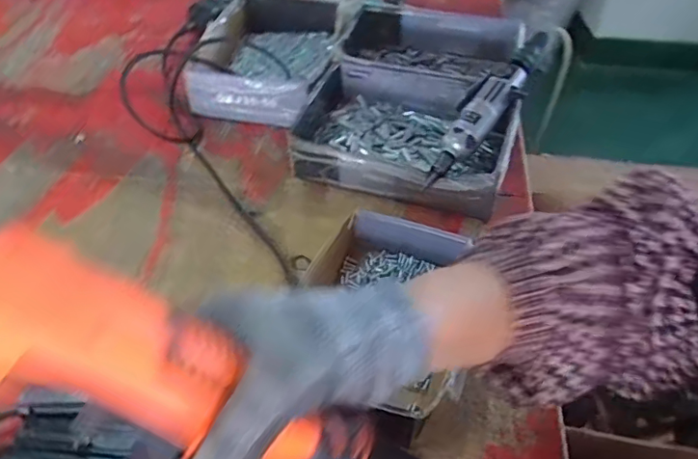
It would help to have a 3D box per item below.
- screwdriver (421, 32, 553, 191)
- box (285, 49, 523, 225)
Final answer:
[{"bbox_3d":[0.163,-0.150,0.631,0.042,0.033,0.269,29,65,27],"label":"screwdriver"},{"bbox_3d":[0.066,-0.115,0.666,0.246,0.058,0.184,14,47,15],"label":"box"}]

